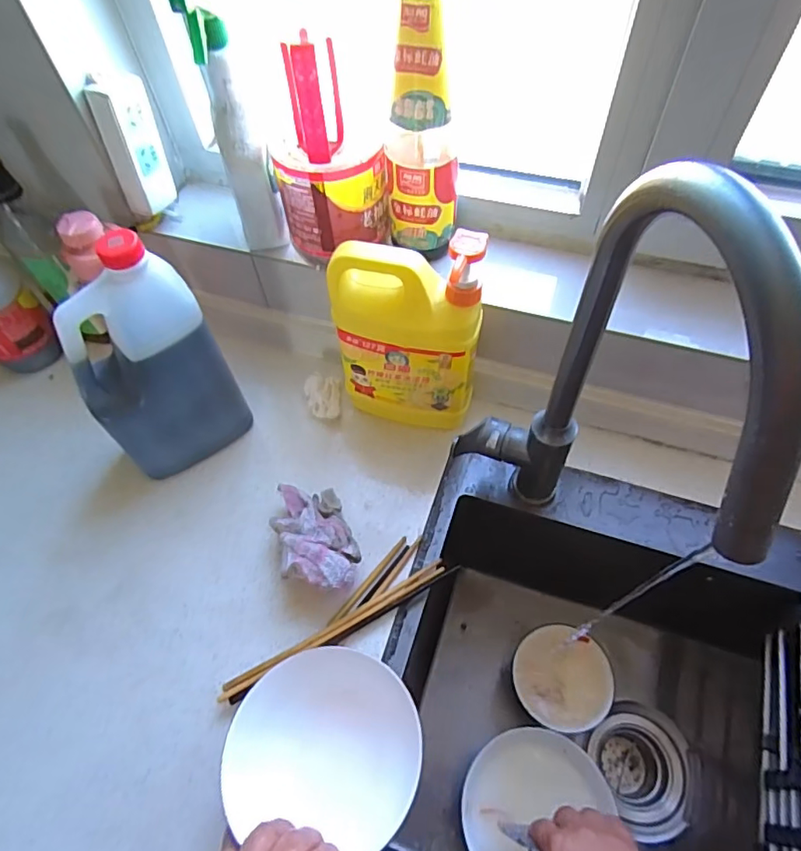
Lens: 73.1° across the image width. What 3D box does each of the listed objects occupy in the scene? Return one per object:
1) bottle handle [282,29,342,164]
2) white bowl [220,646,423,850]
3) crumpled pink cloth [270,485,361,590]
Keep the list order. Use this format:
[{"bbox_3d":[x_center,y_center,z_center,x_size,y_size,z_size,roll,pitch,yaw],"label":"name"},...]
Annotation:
[{"bbox_3d":[-0.071,-0.270,0.448,0.041,0.086,0.037,-8,58,-3],"label":"bottle handle"},{"bbox_3d":[-0.056,0.241,0.412,0.141,0.024,0.128,13,60,10],"label":"white bowl"},{"bbox_3d":[-0.085,0.114,0.541,0.070,0.060,0.119,-17,59,-9],"label":"crumpled pink cloth"}]

